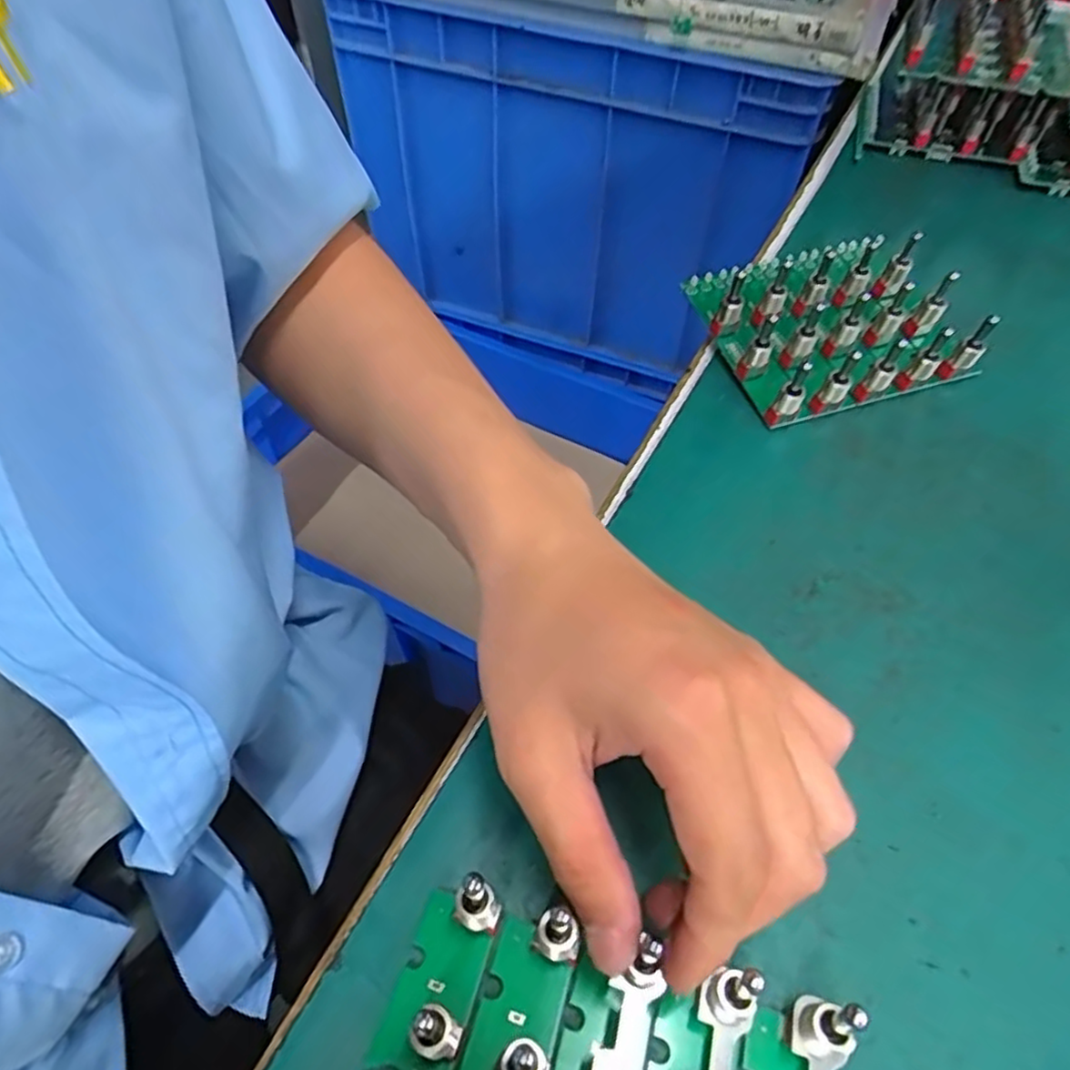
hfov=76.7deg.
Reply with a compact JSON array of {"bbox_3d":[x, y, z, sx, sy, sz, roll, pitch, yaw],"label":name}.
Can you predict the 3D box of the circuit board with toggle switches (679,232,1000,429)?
[{"bbox_3d":[0.155,-0.118,0.363,0.121,0.040,0.114,-14,56,-11],"label":"circuit board with toggle switches"}]

